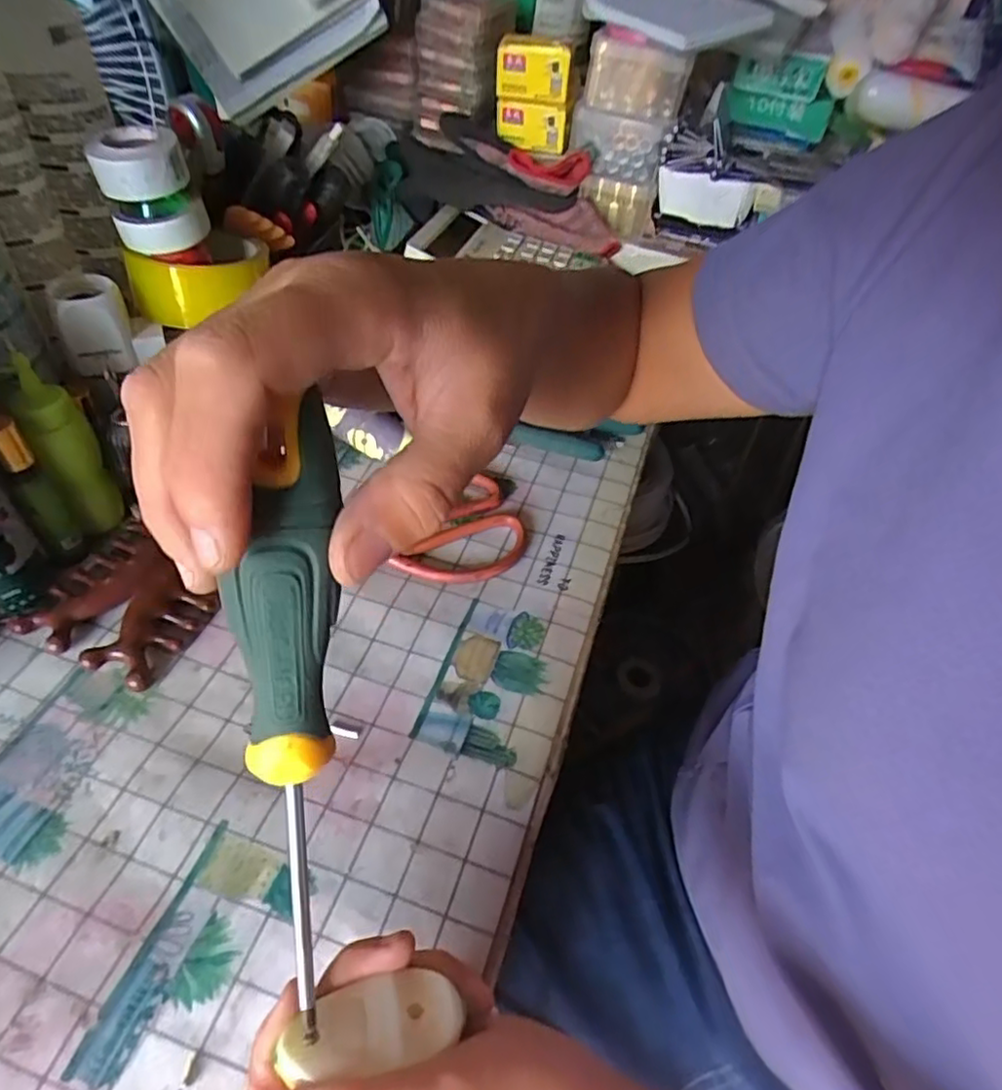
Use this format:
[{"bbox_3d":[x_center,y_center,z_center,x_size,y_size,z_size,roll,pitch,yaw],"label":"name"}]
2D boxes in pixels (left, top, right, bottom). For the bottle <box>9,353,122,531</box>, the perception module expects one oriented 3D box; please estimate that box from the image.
[{"bbox_3d":[-0.261,-0.058,0.389,0.030,0.103,0.032,-32,58,-30],"label":"bottle"}]

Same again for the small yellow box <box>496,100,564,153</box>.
[{"bbox_3d":[0.026,-0.367,0.564,0.057,0.037,0.015,-3,46,-8],"label":"small yellow box"}]

